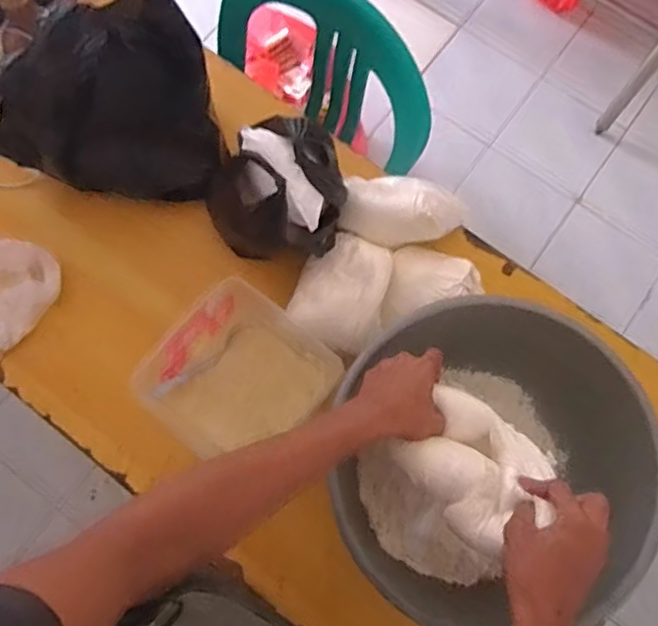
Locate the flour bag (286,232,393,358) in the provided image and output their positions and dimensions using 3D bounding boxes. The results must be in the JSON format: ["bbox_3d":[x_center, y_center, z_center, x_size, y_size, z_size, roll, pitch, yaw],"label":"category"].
[{"bbox_3d":[0.019,-0.029,0.810,0.125,0.081,0.133,28,76,6],"label":"flour bag"}]

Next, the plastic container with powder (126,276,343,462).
[{"bbox_3d":[-0.118,0.089,0.809,0.203,0.085,0.210,39,77,9],"label":"plastic container with powder"}]

